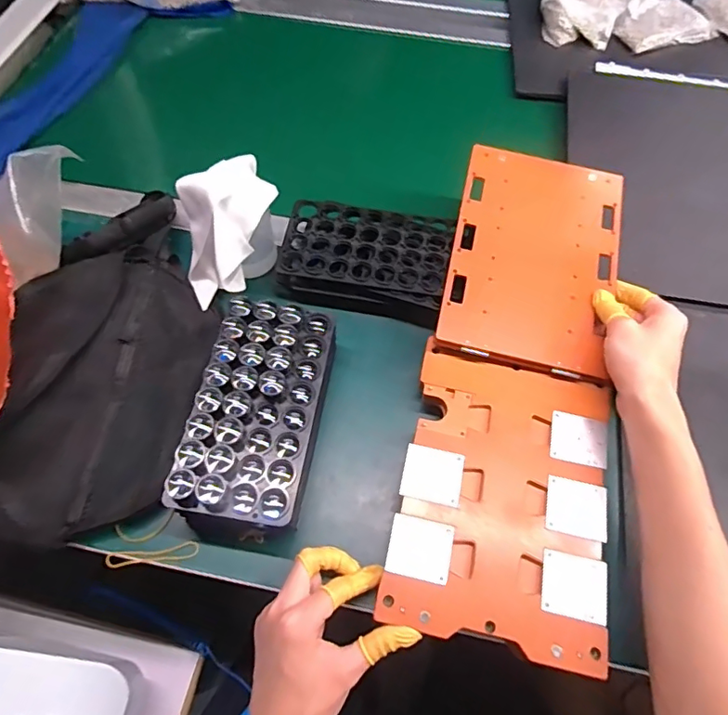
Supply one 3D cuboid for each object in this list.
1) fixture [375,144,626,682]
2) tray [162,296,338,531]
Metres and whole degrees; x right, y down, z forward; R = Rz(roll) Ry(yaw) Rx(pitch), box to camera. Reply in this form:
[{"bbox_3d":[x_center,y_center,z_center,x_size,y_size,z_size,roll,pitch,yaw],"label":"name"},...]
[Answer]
[{"bbox_3d":[0.142,0.007,0.468,0.164,0.028,0.452,12,69,5],"label":"fixture"},{"bbox_3d":[-0.088,0.047,0.453,0.099,0.060,0.191,10,62,4],"label":"tray"}]

